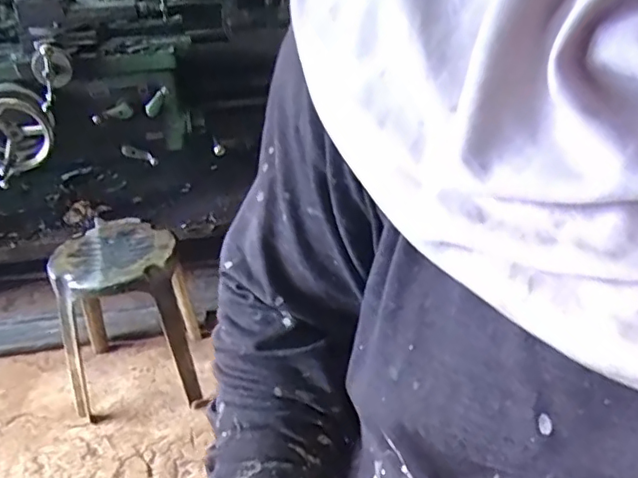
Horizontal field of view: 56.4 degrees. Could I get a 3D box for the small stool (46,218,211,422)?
[{"bbox_3d":[-0.529,0.200,1.666,0.316,0.430,0.377,-7,31,-9],"label":"small stool"}]

